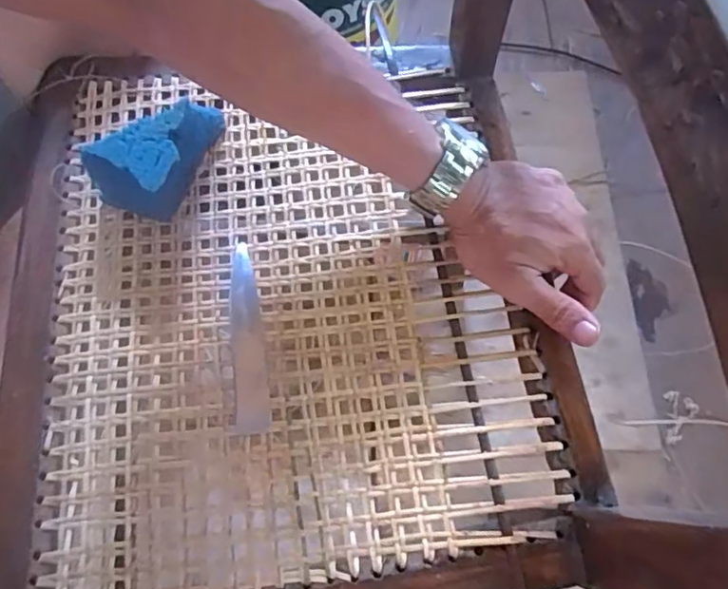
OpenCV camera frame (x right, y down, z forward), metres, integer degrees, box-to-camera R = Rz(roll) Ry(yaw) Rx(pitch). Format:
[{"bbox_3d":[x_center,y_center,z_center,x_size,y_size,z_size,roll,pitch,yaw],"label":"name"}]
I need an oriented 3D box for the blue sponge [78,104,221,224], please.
[{"bbox_3d":[-0.152,-0.098,0.430,0.112,0.053,0.073,-24,69,-7],"label":"blue sponge"}]

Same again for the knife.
[{"bbox_3d":[-0.083,0.028,0.408,0.023,0.004,0.139,-9,68,0],"label":"knife"}]

